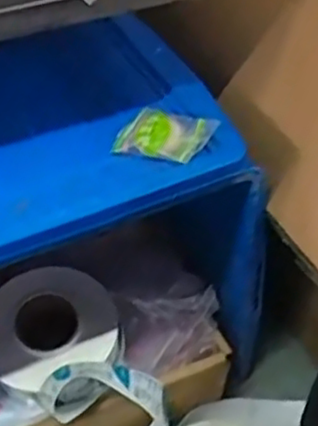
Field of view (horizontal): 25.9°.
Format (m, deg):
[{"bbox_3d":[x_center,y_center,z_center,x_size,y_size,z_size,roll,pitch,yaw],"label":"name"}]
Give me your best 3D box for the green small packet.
[{"bbox_3d":[0.005,-0.085,0.730,0.097,0.019,0.072,16,50,25],"label":"green small packet"}]

